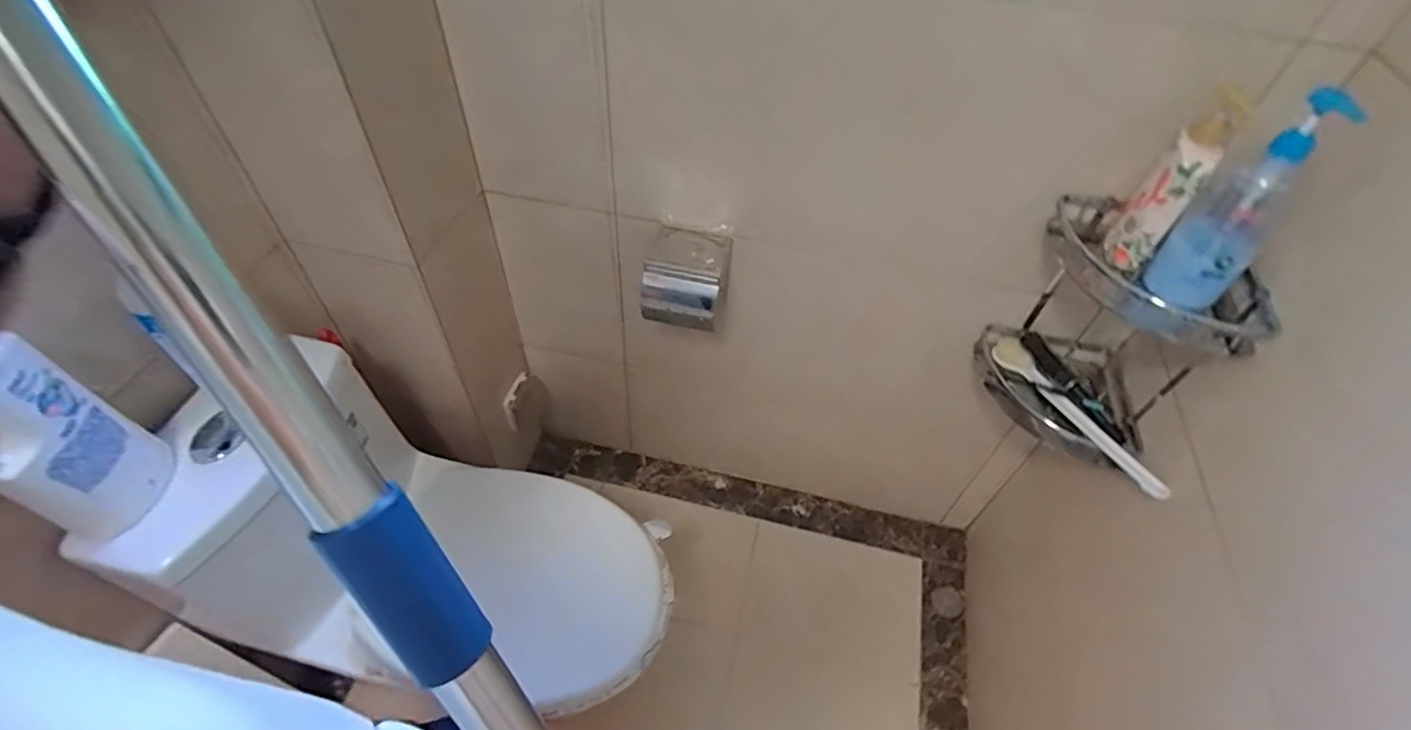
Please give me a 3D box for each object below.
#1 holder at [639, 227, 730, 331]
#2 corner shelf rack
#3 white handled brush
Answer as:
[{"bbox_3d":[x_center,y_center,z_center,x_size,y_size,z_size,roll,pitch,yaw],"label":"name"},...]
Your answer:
[{"bbox_3d":[-0.030,-0.155,1.044,0.134,0.140,0.129,7,52,2],"label":"holder"},{"bbox_3d":[0.597,-0.048,0.946,0.280,0.338,0.197,38,59,24],"label":"corner shelf rack"},{"bbox_3d":[0.558,0.070,0.946,0.047,0.051,0.322,-19,55,-17],"label":"white handled brush"}]

